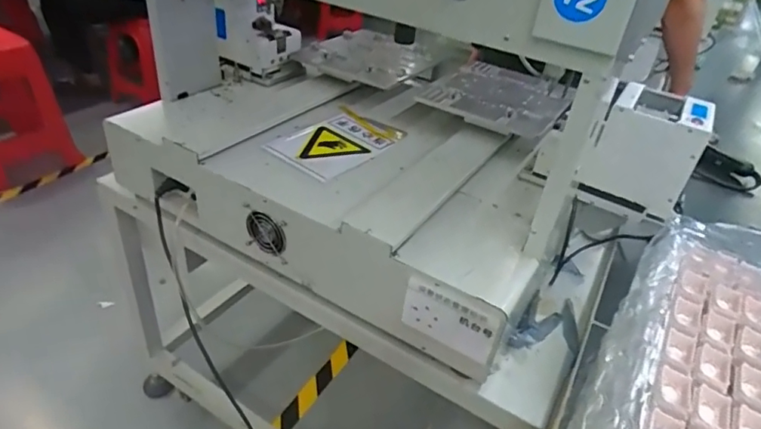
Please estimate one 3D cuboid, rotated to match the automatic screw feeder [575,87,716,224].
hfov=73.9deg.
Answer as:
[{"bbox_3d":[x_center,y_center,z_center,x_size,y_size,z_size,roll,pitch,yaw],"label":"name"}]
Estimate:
[{"bbox_3d":[0.389,-0.096,0.740,0.126,0.130,0.137,25,39,24],"label":"automatic screw feeder"}]

